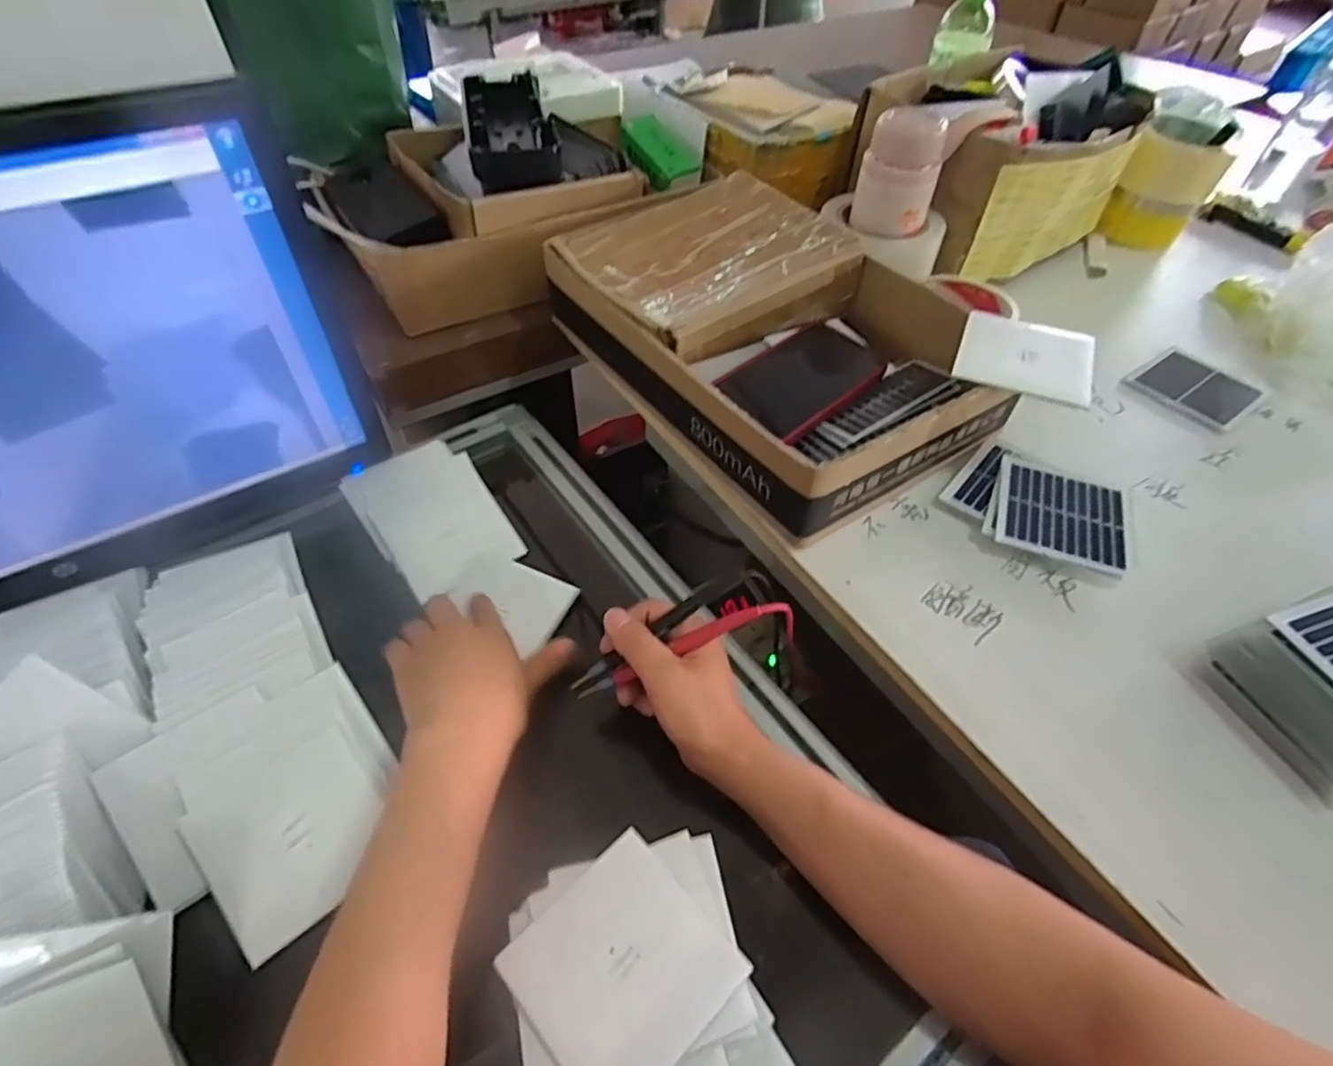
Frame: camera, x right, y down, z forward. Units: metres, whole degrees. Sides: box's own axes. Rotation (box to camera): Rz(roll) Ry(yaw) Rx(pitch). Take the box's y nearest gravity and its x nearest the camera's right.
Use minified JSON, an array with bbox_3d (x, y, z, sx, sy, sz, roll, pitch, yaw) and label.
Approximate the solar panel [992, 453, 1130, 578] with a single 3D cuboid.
[{"bbox_3d":[0.281,-0.015,0.459,0.083,0.010,0.093,20,53,12],"label":"solar panel"}]

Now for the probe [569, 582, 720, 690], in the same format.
[{"bbox_3d":[-0.014,0.066,0.401,0.111,0.006,0.010,-36,56,9],"label":"probe"}]

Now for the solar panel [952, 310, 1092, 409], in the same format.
[{"bbox_3d":[0.257,-0.126,0.460,0.088,0.009,0.079,23,53,17],"label":"solar panel"}]

